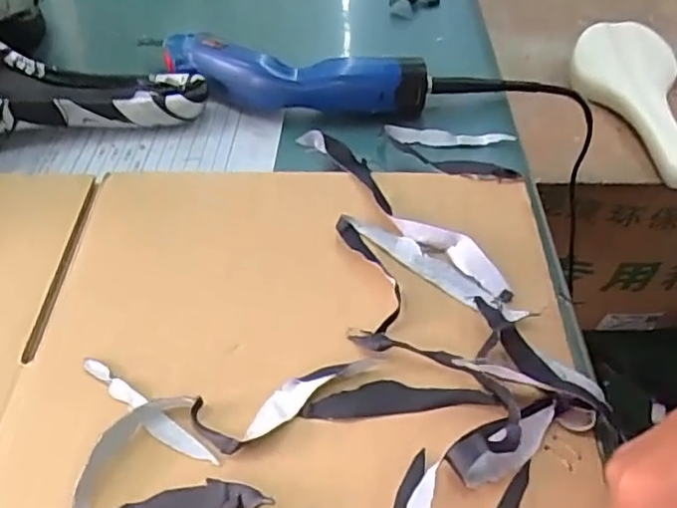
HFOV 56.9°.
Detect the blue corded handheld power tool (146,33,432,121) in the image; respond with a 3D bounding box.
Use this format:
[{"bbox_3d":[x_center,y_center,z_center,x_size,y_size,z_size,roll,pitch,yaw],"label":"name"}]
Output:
[{"bbox_3d":[-0.048,-0.144,0.502,0.231,0.043,0.047,9,49,9],"label":"blue corded handheld power tool"}]

